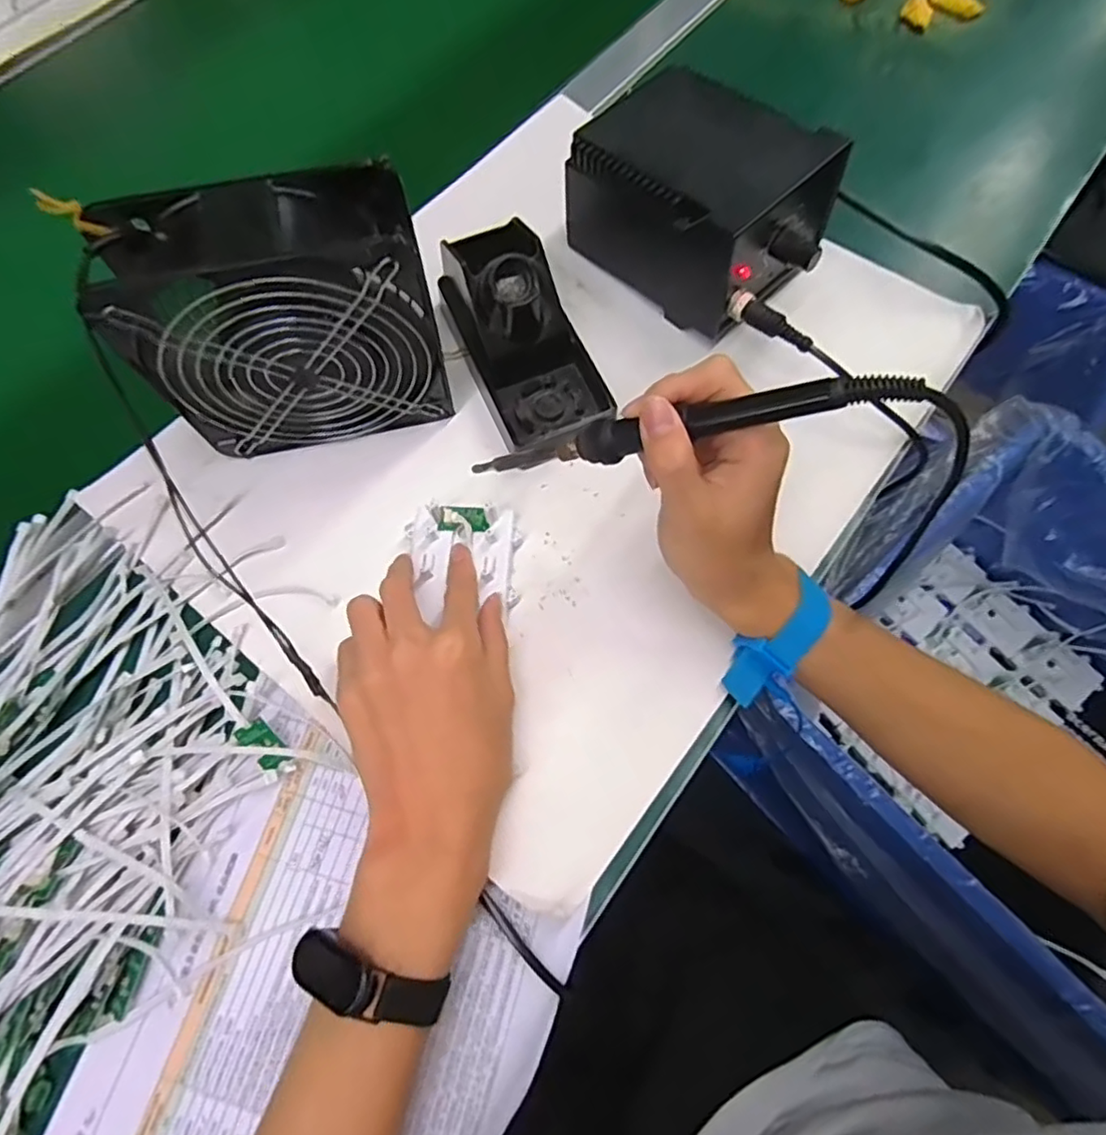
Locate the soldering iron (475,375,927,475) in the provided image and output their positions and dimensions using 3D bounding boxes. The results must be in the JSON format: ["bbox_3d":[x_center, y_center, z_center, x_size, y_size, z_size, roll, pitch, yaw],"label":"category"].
[{"bbox_3d":[0.049,-0.062,0.294,0.207,0.013,0.017,-7,67,30],"label":"soldering iron"}]

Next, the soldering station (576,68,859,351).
[{"bbox_3d":[0.104,-0.249,0.437,0.164,0.094,0.118,40,74,14],"label":"soldering station"}]

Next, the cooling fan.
[{"bbox_3d":[-0.143,-0.131,0.358,0.153,0.143,0.060,-11,69,-4],"label":"cooling fan"}]

